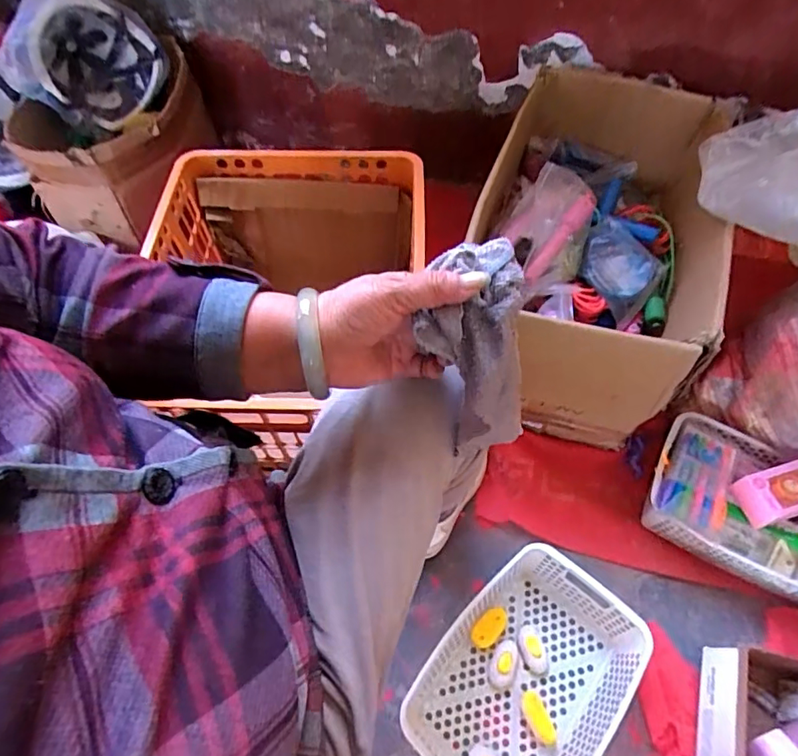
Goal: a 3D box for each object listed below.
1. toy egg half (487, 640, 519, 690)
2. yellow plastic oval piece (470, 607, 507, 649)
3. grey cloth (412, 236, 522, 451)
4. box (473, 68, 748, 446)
[{"bbox_3d":[0.141,0.385,0.708,0.035,0.011,0.059,20,62,12],"label":"toy egg half"},{"bbox_3d":[0.128,0.353,0.743,0.035,0.025,0.059,38,67,21],"label":"yellow plastic oval piece"},{"bbox_3d":[0.049,-0.017,0.357,0.067,0.139,0.027,-6,17,-3],"label":"grey cloth"},{"bbox_3d":[0.313,-0.213,0.893,0.338,0.282,0.611,11,60,7],"label":"box"}]

